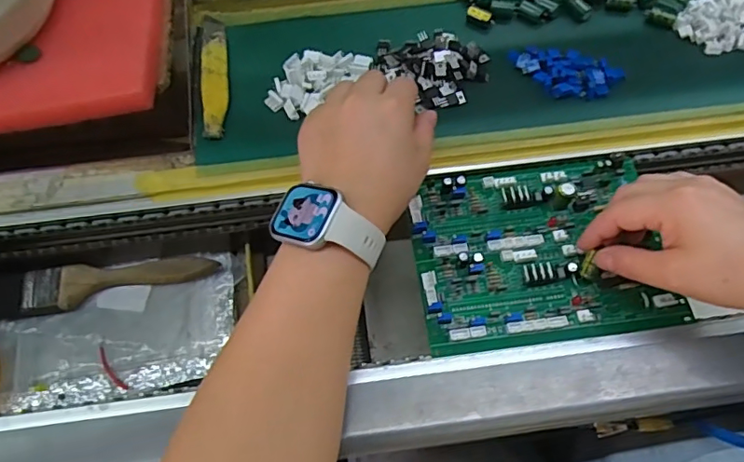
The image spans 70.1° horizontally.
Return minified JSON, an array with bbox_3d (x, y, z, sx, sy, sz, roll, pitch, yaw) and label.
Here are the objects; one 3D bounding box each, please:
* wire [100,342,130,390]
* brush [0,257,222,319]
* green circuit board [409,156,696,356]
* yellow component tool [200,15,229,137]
[{"bbox_3d":[-0.213,0.112,0.432,0.011,0.004,0.044,-30,85,-13],"label":"wire"},{"bbox_3d":[-0.233,0.042,0.448,0.199,0.020,0.036,-9,65,-4],"label":"brush"},{"bbox_3d":[0.116,0.009,0.376,0.169,0.016,0.132,-6,65,-2],"label":"green circuit board"},{"bbox_3d":[-0.131,-0.132,0.440,0.021,0.010,0.133,-8,65,-3],"label":"yellow component tool"}]

